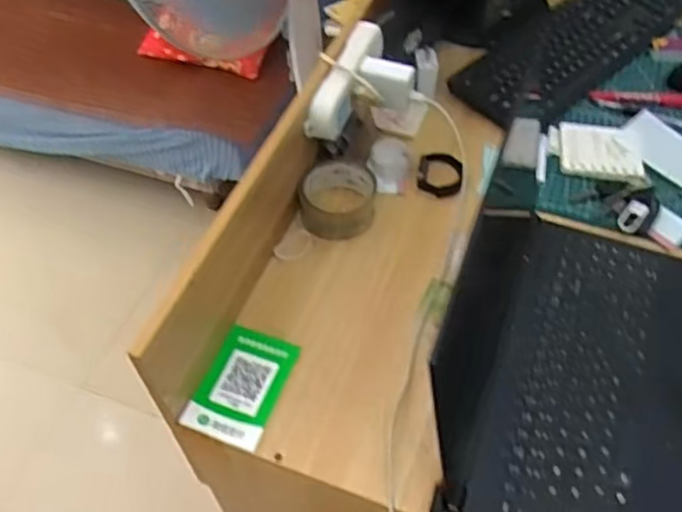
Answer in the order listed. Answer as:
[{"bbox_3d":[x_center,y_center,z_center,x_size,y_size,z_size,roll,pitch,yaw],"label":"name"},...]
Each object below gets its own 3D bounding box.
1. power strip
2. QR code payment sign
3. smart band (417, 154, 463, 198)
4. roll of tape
[{"bbox_3d":[0.008,-0.207,0.786,0.037,0.051,0.168,16,55,13],"label":"power strip"},{"bbox_3d":[-0.100,0.131,0.673,0.080,0.008,0.119,16,55,13],"label":"QR code payment sign"},{"bbox_3d":[0.124,-0.102,0.827,0.054,0.014,0.072,7,53,6],"label":"smart band"},{"bbox_3d":[-0.003,-0.068,0.797,0.087,0.042,0.092,-1,53,1],"label":"roll of tape"}]

